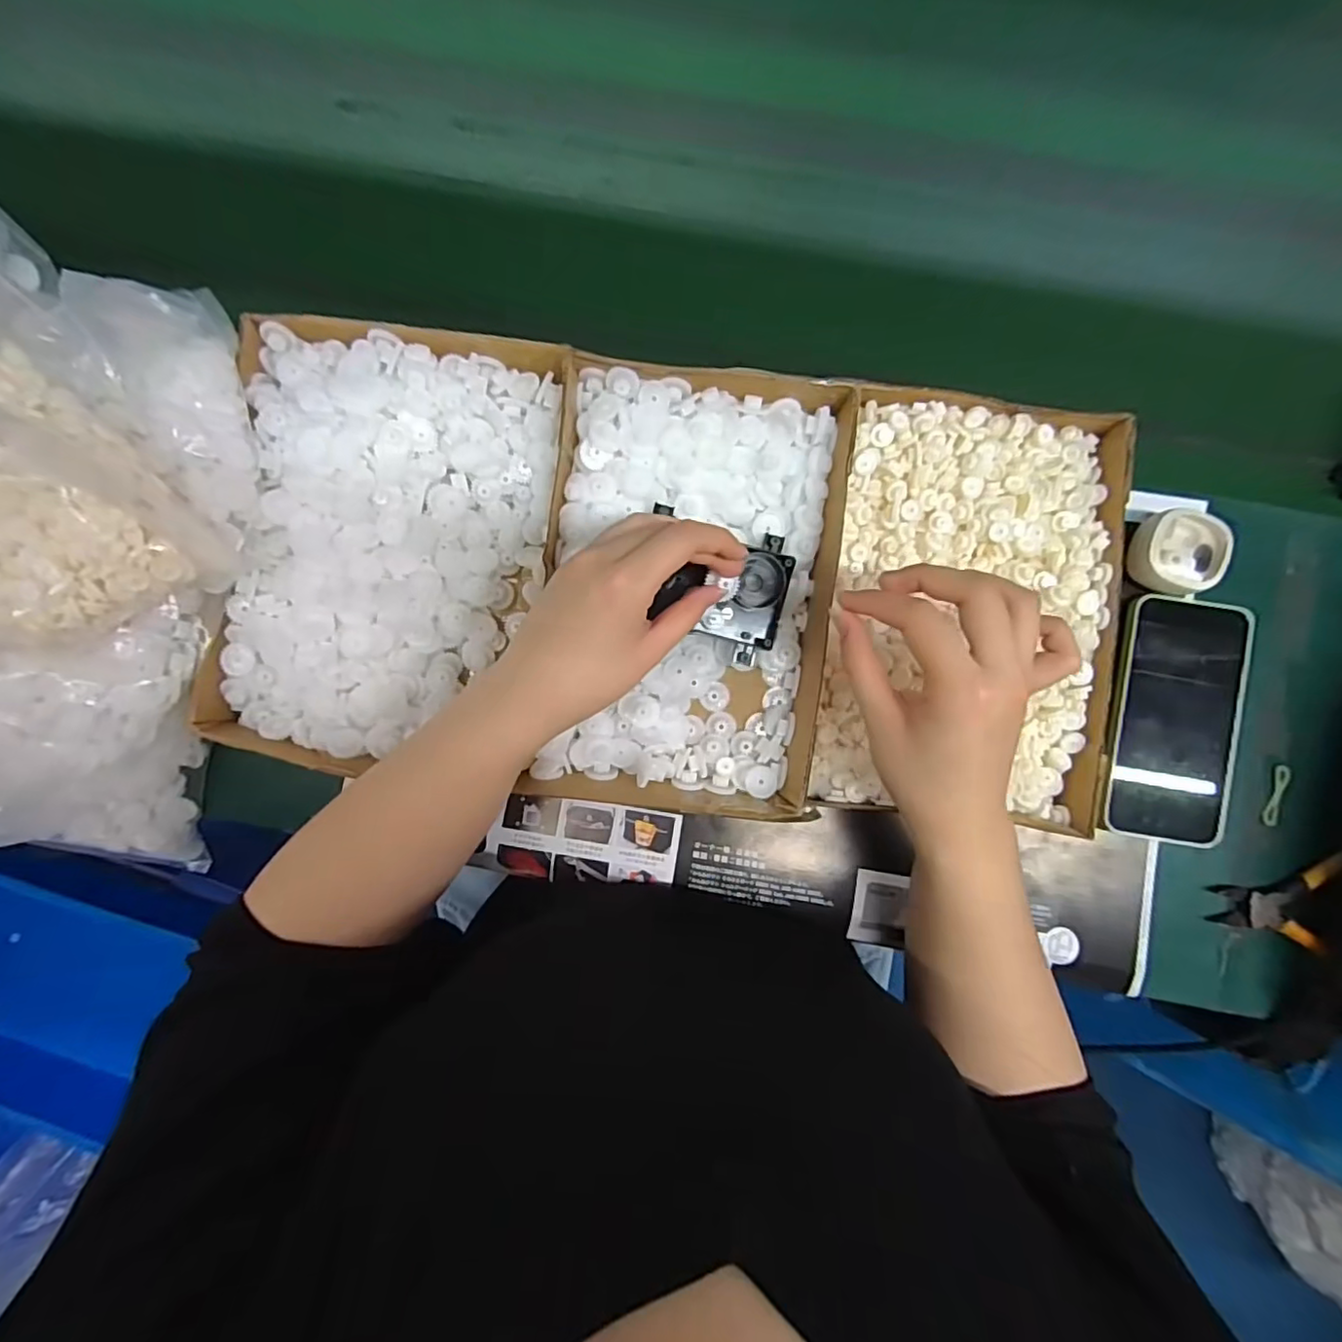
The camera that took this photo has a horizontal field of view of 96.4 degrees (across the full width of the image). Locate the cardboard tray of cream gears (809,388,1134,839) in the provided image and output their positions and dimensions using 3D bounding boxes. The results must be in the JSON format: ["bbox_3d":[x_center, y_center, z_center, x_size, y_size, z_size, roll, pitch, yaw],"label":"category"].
[{"bbox_3d":[0.185,-0.038,0.381,0.170,0.041,0.257,6,91,-1],"label":"cardboard tray of cream gears"}]

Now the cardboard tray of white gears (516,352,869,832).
[{"bbox_3d":[0.014,-0.050,0.380,0.175,0.047,0.268,4,91,-1],"label":"cardboard tray of white gears"}]

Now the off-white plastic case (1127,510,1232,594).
[{"bbox_3d":[0.334,-0.078,0.394,0.053,0.021,0.054,1,88,1],"label":"off-white plastic case"}]

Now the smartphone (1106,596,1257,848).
[{"bbox_3d":[0.341,0.034,0.403,0.081,0.012,0.161,7,88,1],"label":"smartphone"}]

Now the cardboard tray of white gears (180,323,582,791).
[{"bbox_3d":[-0.177,-0.076,0.390,0.203,0.054,0.277,7,88,1],"label":"cardboard tray of white gears"}]

